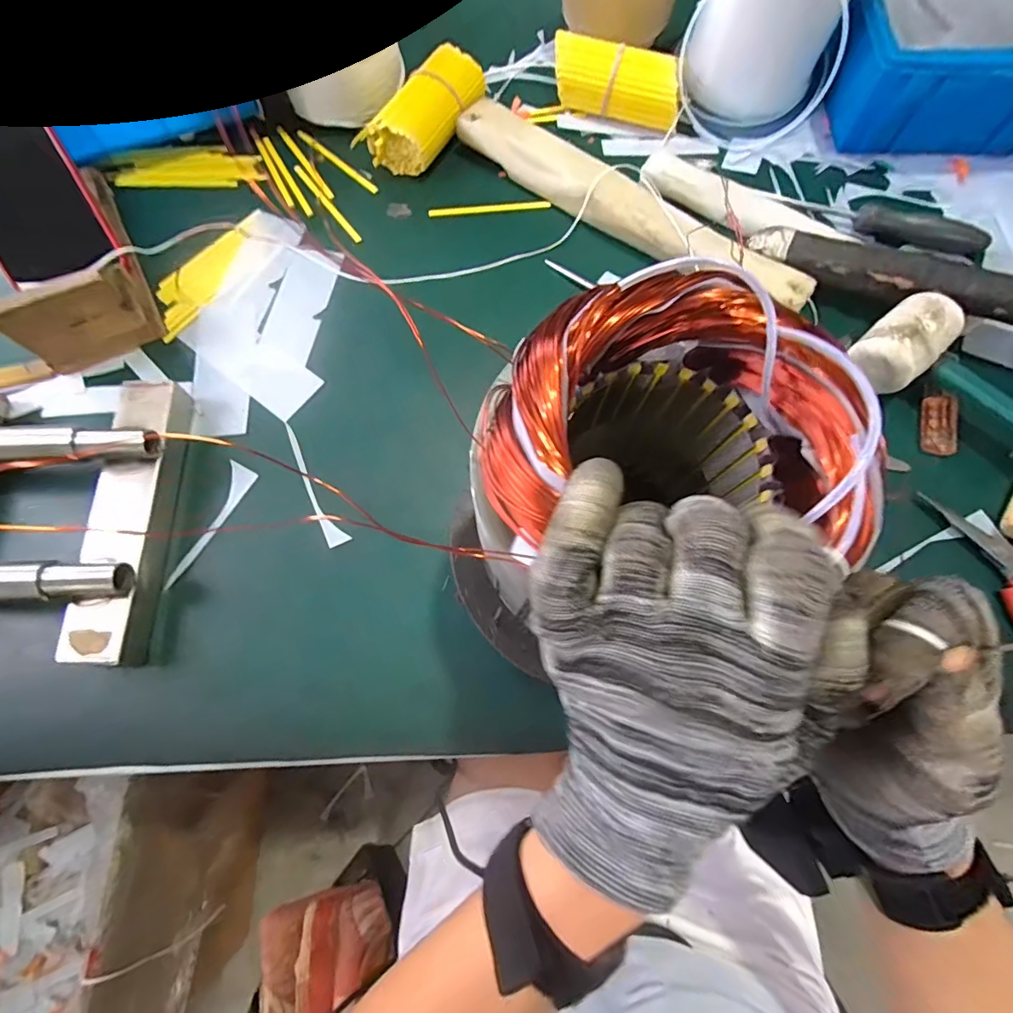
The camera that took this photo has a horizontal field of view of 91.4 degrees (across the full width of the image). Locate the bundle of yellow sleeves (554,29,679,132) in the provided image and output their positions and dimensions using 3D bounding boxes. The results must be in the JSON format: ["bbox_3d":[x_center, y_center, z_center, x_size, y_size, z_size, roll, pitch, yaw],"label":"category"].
[{"bbox_3d":[0.103,-0.397,0.462,0.124,0.043,0.050,17,74,6],"label":"bundle of yellow sleeves"}]

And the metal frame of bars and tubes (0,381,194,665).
[{"bbox_3d":[-0.326,0.005,0.332,0.181,0.052,0.194,0,73,0],"label":"metal frame of bars and tubes"}]

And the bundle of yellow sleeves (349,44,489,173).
[{"bbox_3d":[-0.072,-0.353,0.447,0.058,0.047,0.131,37,77,11],"label":"bundle of yellow sleeves"}]

